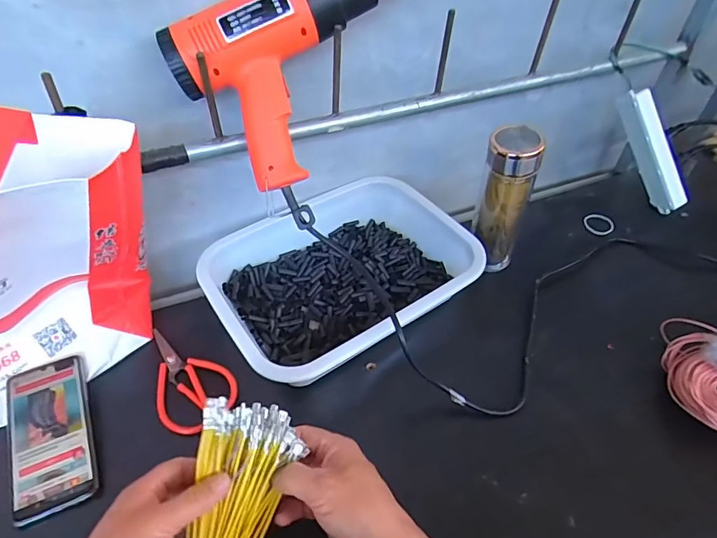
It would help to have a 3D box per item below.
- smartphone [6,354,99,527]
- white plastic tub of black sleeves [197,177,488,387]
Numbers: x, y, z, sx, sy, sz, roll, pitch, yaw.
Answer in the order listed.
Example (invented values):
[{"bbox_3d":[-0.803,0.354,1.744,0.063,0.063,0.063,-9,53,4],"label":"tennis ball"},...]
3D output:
[{"bbox_3d":[-0.332,0.173,0.496,0.079,0.009,0.168,-19,57,-17],"label":"smartphone"},{"bbox_3d":[-0.036,-0.005,0.626,0.320,0.073,0.246,-26,50,-22],"label":"white plastic tub of black sleeves"}]

